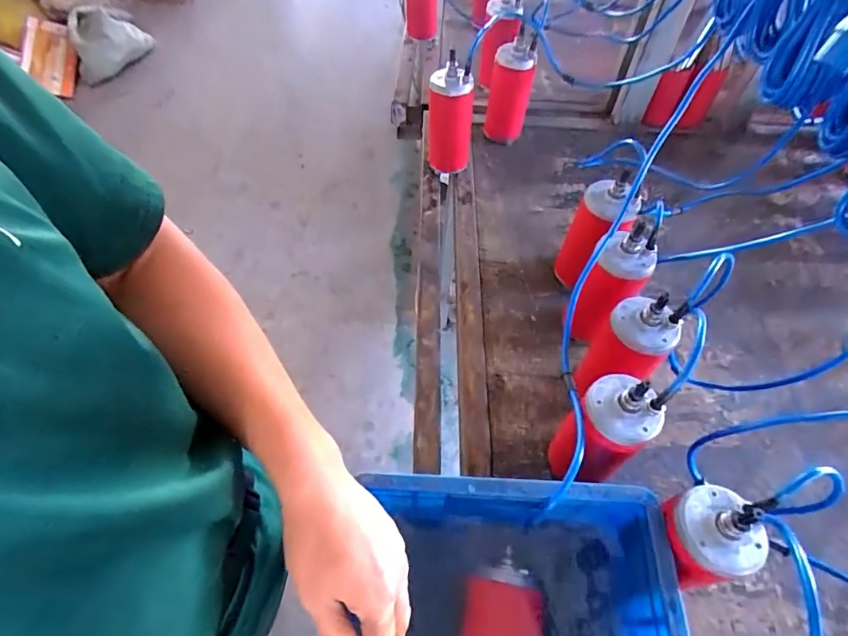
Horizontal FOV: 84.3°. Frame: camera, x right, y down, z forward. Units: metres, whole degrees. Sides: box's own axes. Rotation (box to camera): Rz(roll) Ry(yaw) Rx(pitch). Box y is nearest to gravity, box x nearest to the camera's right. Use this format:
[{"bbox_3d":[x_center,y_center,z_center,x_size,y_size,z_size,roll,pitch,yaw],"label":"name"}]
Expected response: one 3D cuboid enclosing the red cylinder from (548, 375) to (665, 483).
[{"bbox_3d":[0.197,0.133,0.531,0.070,0.214,0.069,1,55,-1],"label":"red cylinder"}]

